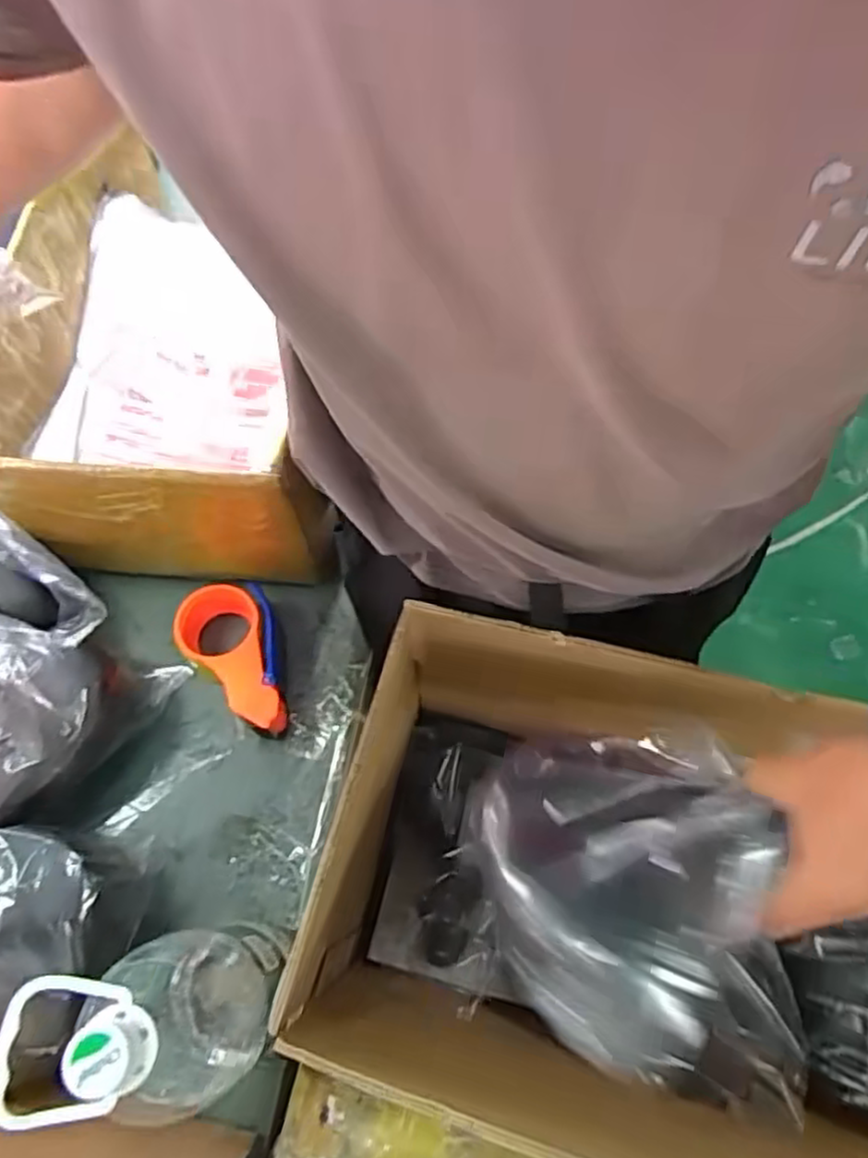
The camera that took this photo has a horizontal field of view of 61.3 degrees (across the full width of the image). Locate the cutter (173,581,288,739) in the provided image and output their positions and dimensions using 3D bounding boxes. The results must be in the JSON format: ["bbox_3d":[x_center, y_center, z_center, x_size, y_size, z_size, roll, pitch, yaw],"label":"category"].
[{"bbox_3d":[-0.184,0.074,0.731,0.097,0.061,0.154,-43,74,-16],"label":"cutter"}]

